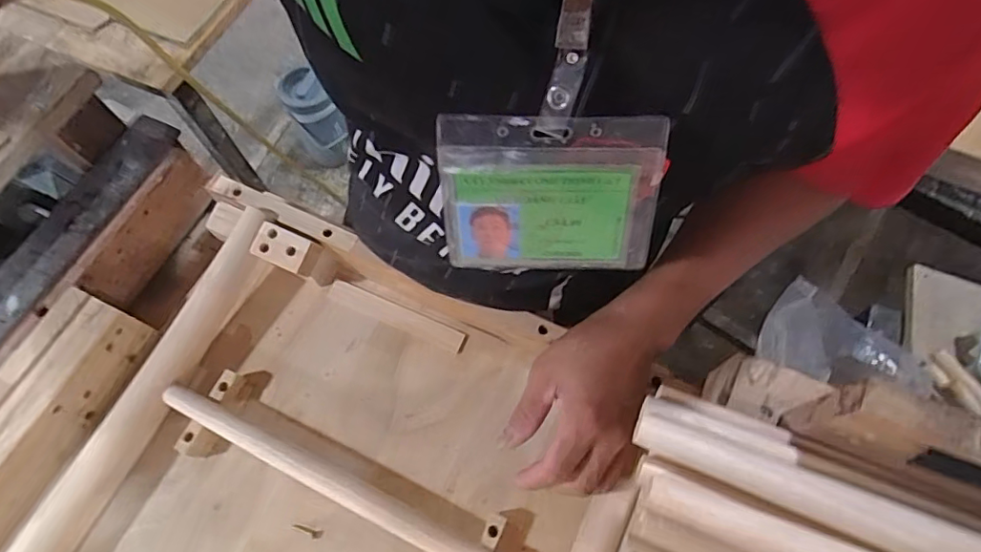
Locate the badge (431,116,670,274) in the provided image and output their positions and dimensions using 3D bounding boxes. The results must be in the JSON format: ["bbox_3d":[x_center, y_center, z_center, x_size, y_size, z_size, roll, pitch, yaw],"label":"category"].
[{"bbox_3d":[0.027,-0.036,0.263,0.101,0.085,0.005,1,40,5],"label":"badge"}]

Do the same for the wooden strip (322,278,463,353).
[{"bbox_3d":[-0.101,0.042,0.581,0.156,0.004,0.023,22,67,9],"label":"wooden strip"}]

